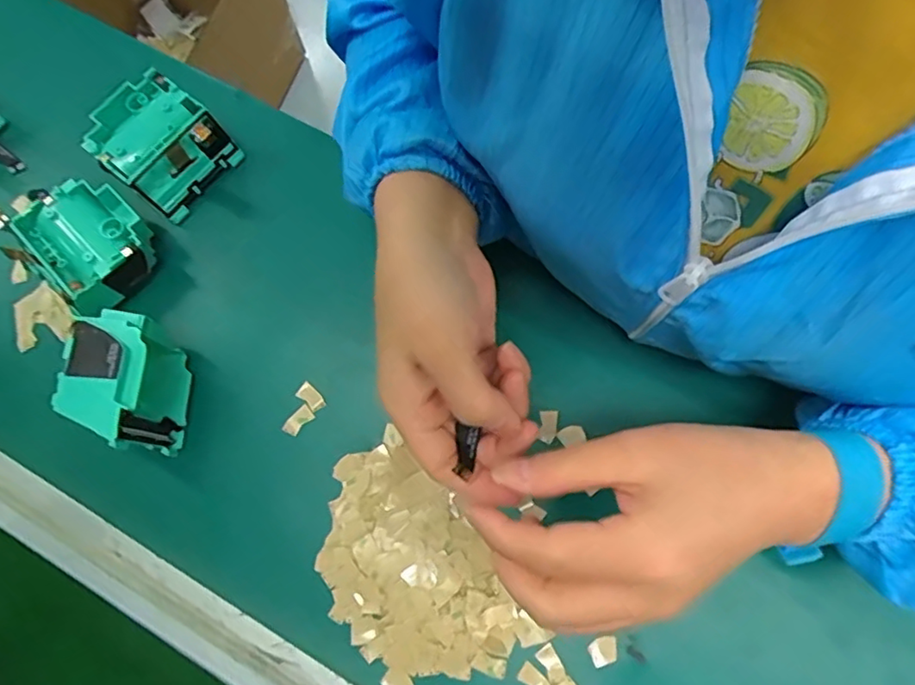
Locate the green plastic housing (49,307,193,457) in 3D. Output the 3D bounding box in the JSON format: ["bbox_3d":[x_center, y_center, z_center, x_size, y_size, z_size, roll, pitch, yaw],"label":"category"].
[{"bbox_3d":[-0.192,0.024,0.354,0.038,0.073,0.072,7,73,1],"label":"green plastic housing"}]

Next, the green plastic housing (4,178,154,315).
[{"bbox_3d":[-0.238,-0.065,0.390,0.067,0.040,0.076,-39,77,-12],"label":"green plastic housing"}]

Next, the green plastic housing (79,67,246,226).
[{"bbox_3d":[-0.203,-0.134,0.408,0.073,0.044,0.070,37,76,10],"label":"green plastic housing"}]

